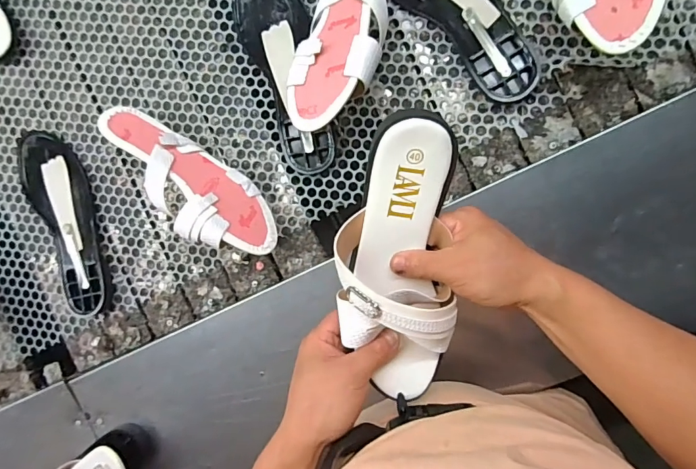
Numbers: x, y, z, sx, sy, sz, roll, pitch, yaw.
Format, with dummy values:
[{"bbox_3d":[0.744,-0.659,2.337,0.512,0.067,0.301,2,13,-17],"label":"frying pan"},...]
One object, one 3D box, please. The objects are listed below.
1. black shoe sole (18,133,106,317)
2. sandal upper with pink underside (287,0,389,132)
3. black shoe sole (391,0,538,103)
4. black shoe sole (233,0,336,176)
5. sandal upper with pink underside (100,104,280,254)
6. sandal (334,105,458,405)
[{"bbox_3d":[-0.375,-0.018,0.580,0.083,0.023,0.245,-22,92,10],"label":"black shoe sole"},{"bbox_3d":[-0.004,-0.227,0.470,0.090,0.032,0.236,12,79,7],"label":"sandal upper with pink underside"},{"bbox_3d":[0.125,-0.261,0.488,0.087,0.022,0.246,-43,88,10],"label":"black shoe sole"},{"bbox_3d":[-0.078,-0.199,0.530,0.084,0.017,0.252,-15,93,9],"label":"black shoe sole"},{"bbox_3d":[-0.189,-0.057,0.517,0.239,0.096,0.052,39,143,-1],"label":"sandal upper with pink underside"},{"bbox_3d":[0.039,0.027,0.350,0.092,0.058,0.236,3,107,8],"label":"sandal"}]

